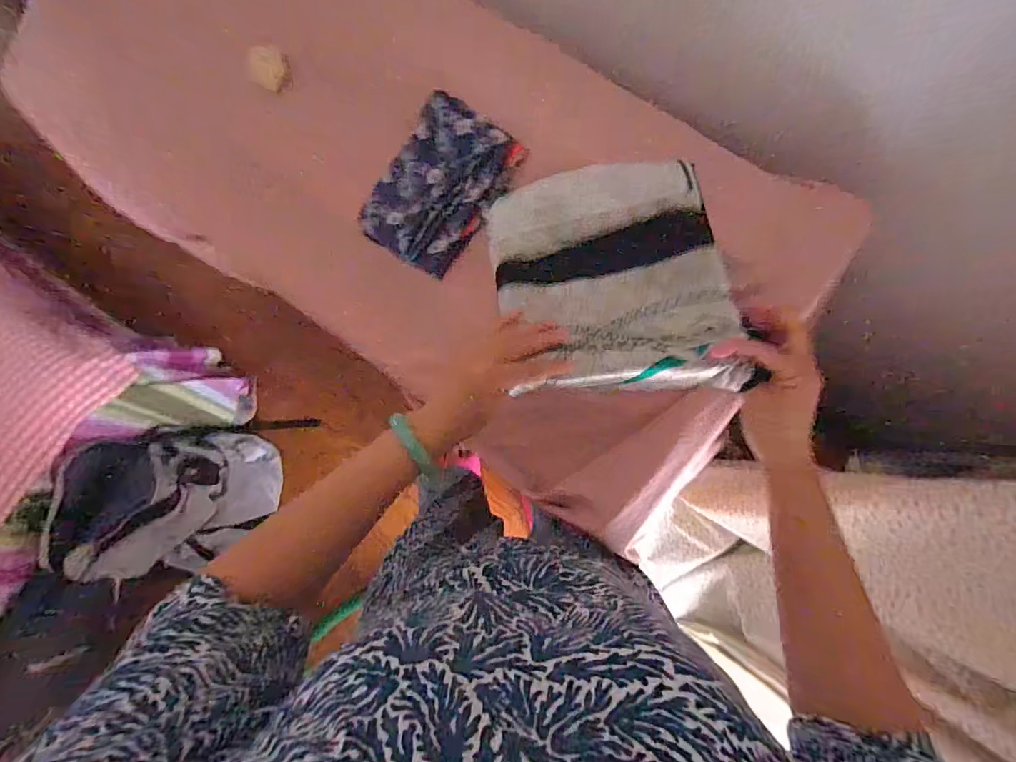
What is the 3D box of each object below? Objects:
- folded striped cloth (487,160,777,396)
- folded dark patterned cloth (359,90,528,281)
[{"bbox_3d":[0.103,-0.106,0.514,0.222,0.070,0.255,-10,81,4],"label":"folded striped cloth"},{"bbox_3d":[-0.082,-0.223,0.573,0.129,0.017,0.181,39,103,5],"label":"folded dark patterned cloth"}]

